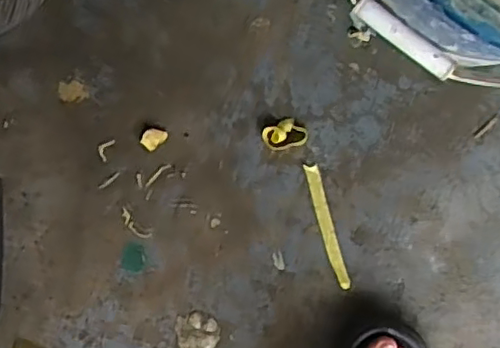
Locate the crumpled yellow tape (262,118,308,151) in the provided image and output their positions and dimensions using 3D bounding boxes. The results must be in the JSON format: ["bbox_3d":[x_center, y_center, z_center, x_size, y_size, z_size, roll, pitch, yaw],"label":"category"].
[{"bbox_3d":[0.038,-0.043,0.682,0.046,0.014,0.031,-15,95,1],"label":"crumpled yellow tape"}]

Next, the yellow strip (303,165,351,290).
[{"bbox_3d":[0.086,0.059,0.696,0.016,0.007,0.141,-15,95,2],"label":"yellow strip"}]

